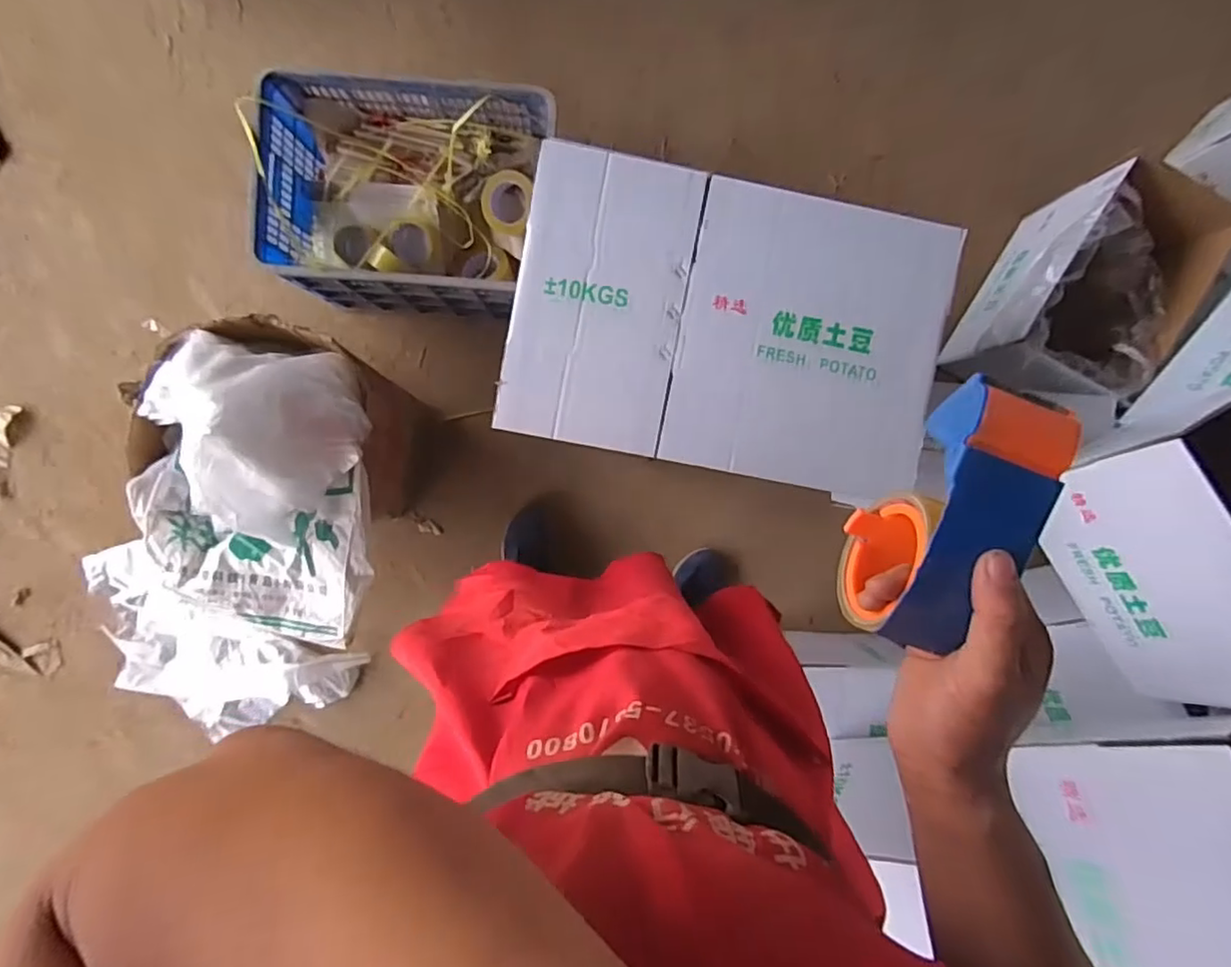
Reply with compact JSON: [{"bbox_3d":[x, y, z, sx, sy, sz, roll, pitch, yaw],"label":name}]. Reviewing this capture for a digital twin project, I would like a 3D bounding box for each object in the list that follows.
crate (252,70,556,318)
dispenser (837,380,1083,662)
[{"bbox_3d":[-0.381,-0.540,1.186,0.506,0.243,0.359,5,92,-2],"label":"crate"},{"bbox_3d":[0.193,0.021,0.354,0.064,0.094,0.147,16,92,-3],"label":"dispenser"}]

